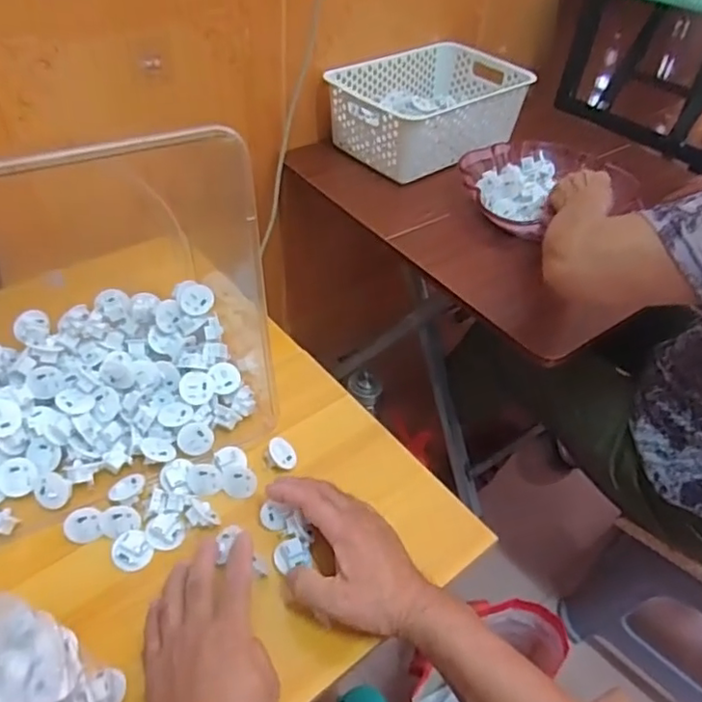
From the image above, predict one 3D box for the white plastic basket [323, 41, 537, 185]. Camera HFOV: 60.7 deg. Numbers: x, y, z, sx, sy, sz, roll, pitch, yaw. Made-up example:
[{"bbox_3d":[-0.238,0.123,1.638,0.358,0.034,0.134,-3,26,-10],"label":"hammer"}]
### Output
[{"bbox_3d":[0.126,-0.399,1.004,0.293,0.127,0.209,-31,55,-31],"label":"white plastic basket"}]

